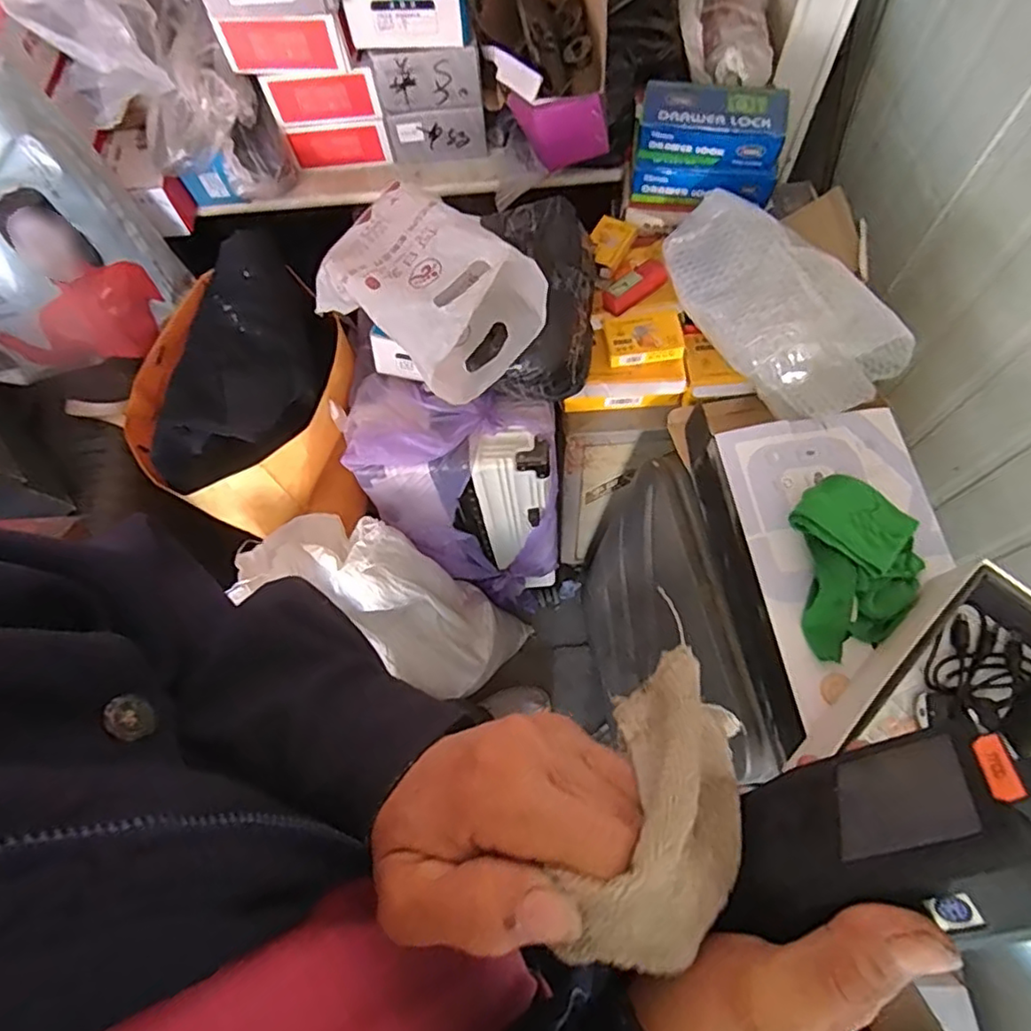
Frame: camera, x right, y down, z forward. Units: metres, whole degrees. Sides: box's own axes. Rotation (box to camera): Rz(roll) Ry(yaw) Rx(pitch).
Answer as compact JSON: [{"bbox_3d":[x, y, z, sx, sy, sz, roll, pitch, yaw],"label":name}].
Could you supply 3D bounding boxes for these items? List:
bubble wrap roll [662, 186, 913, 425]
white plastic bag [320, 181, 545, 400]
[{"bbox_3d":[0.280,-0.240,0.695,0.128,0.087,0.301,-39,71,-12],"label":"bubble wrap roll"},{"bbox_3d":[-0.106,-0.260,0.697,0.246,0.123,0.177,42,76,17],"label":"white plastic bag"}]

